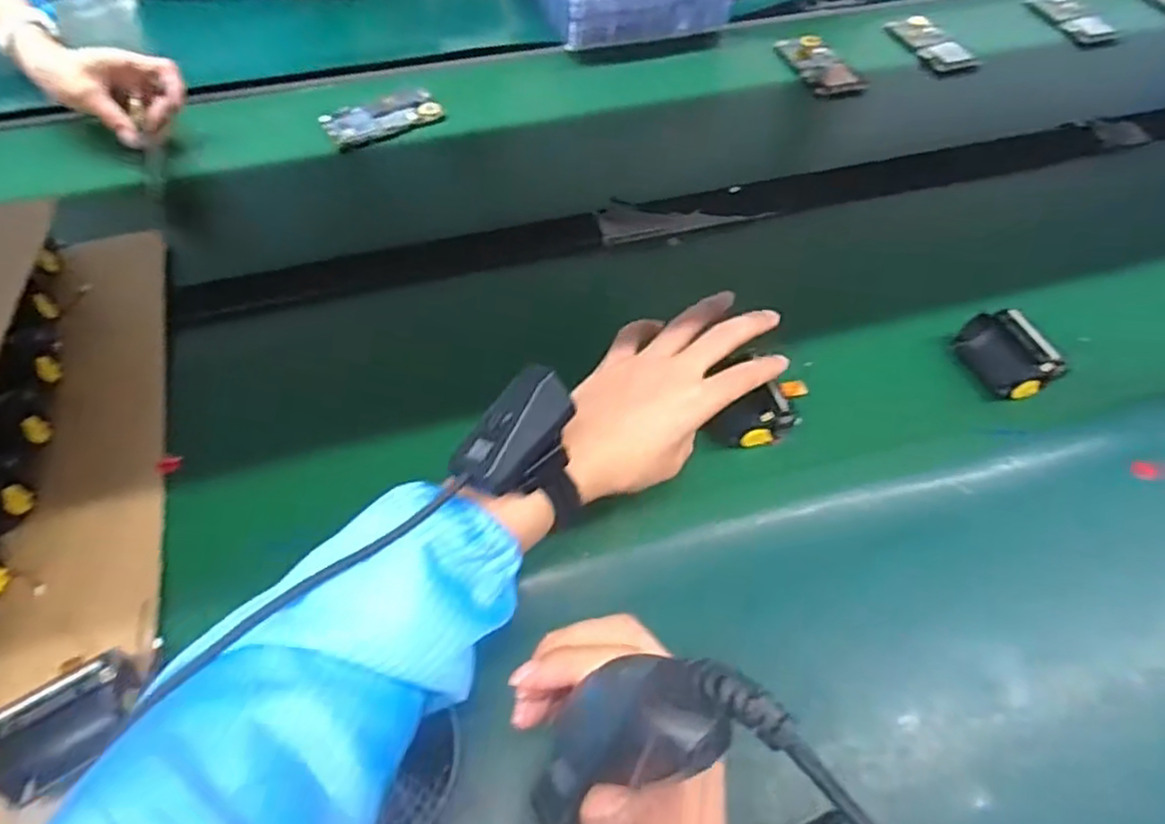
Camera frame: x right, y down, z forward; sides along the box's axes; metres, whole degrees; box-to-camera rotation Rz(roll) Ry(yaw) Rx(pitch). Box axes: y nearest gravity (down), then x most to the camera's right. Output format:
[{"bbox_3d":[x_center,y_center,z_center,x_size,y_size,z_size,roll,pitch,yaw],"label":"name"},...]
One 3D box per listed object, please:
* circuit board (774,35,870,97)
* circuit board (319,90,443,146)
[{"bbox_3d":[0.288,-0.427,0.841,0.059,0.016,0.135,-14,57,-10],"label":"circuit board"},{"bbox_3d":[-0.222,-0.329,0.763,0.125,0.019,0.050,-24,60,-17],"label":"circuit board"}]

